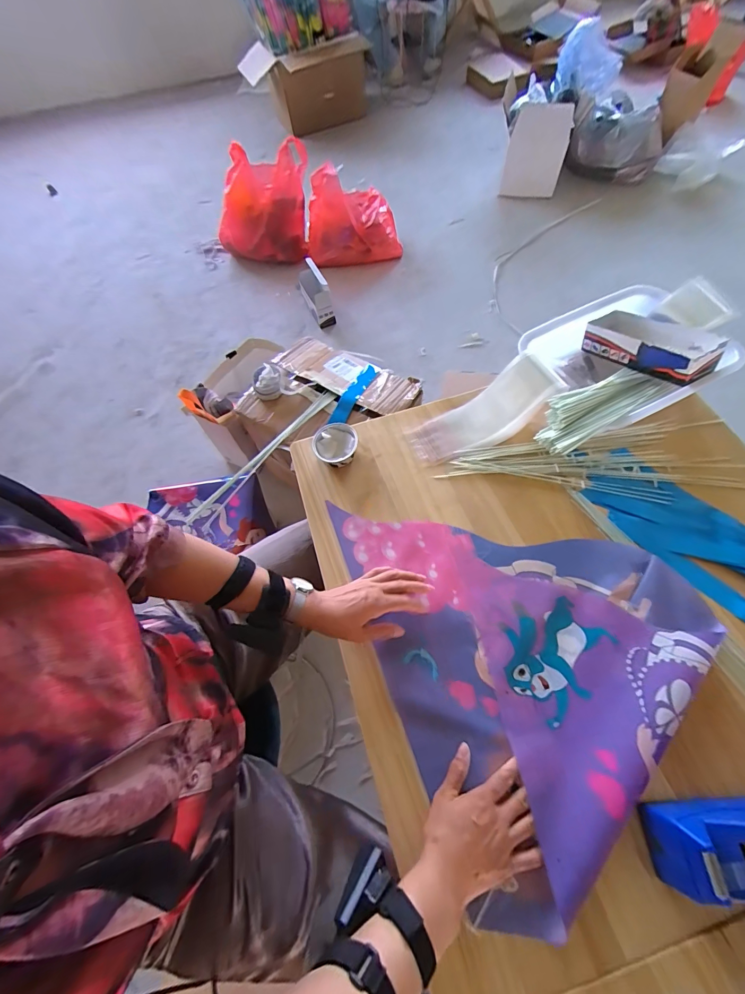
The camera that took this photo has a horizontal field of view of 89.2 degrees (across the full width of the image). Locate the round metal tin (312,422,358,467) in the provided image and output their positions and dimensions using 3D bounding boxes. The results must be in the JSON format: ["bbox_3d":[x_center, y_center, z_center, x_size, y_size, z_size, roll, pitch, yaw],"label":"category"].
[{"bbox_3d":[-0.068,-0.094,0.699,0.079,0.035,0.077,-2,64,4],"label":"round metal tin"}]

